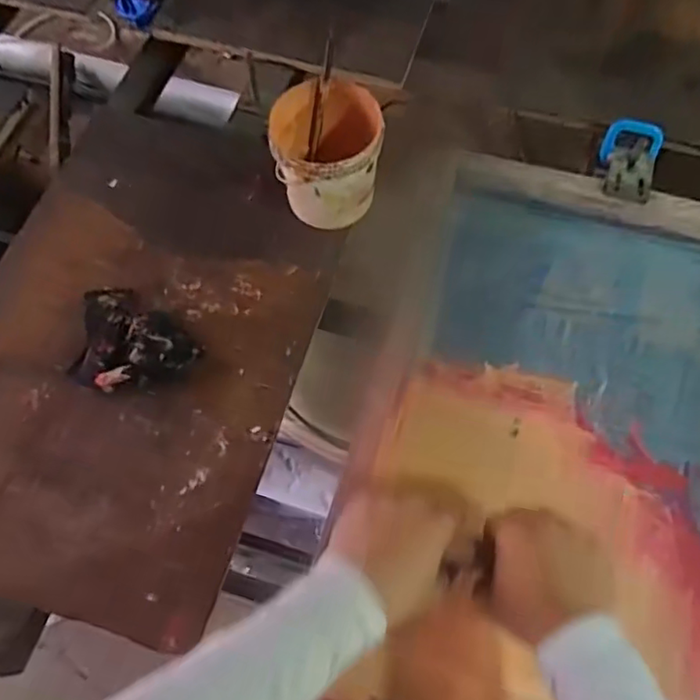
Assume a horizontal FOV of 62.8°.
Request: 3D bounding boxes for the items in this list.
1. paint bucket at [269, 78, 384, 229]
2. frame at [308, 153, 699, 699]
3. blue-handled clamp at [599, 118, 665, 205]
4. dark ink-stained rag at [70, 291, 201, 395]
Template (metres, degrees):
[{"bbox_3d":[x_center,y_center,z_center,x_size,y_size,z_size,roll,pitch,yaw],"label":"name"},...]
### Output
[{"bbox_3d":[-0.028,-0.223,0.688,0.120,0.130,0.132,-10,67,-6],"label":"paint bucket"},{"bbox_3d":[0.243,0.090,0.596,0.432,0.060,0.632,16,67,5],"label":"frame"},{"bbox_3d":[0.354,-0.233,0.727,0.066,0.046,0.130,15,67,5],"label":"blue-handled clamp"},{"bbox_3d":[-0.254,-0.009,0.636,0.155,0.032,0.114,34,70,12],"label":"dark ink-stained rag"}]

